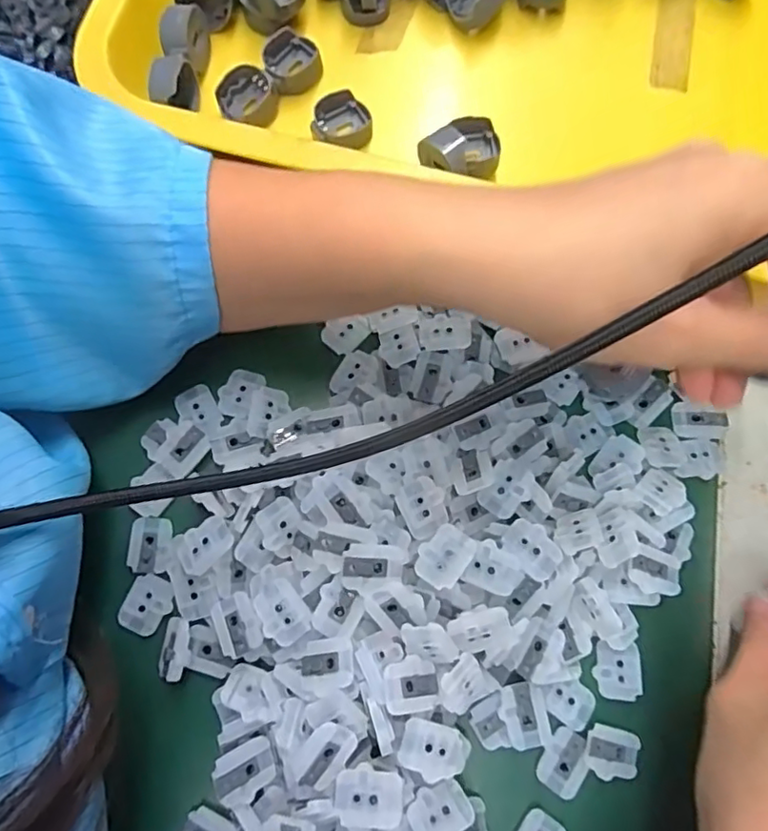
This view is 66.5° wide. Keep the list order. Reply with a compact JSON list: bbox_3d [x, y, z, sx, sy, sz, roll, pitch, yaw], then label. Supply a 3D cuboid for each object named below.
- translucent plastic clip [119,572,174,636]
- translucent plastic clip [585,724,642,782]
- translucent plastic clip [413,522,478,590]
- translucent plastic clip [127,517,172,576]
[{"bbox_3d":[-0.092,0.074,0.228,0.017,0.004,0.022,23,75,5],"label":"translucent plastic clip"},{"bbox_3d":[0.085,0.125,0.216,0.021,0.004,0.017,14,75,3],"label":"translucent plastic clip"},{"bbox_3d":[0.022,0.051,0.209,0.017,0.004,0.021,38,77,9],"label":"translucent plastic clip"},{"bbox_3d":[-0.094,0.052,0.234,0.015,0.004,0.022,7,74,1],"label":"translucent plastic clip"}]

